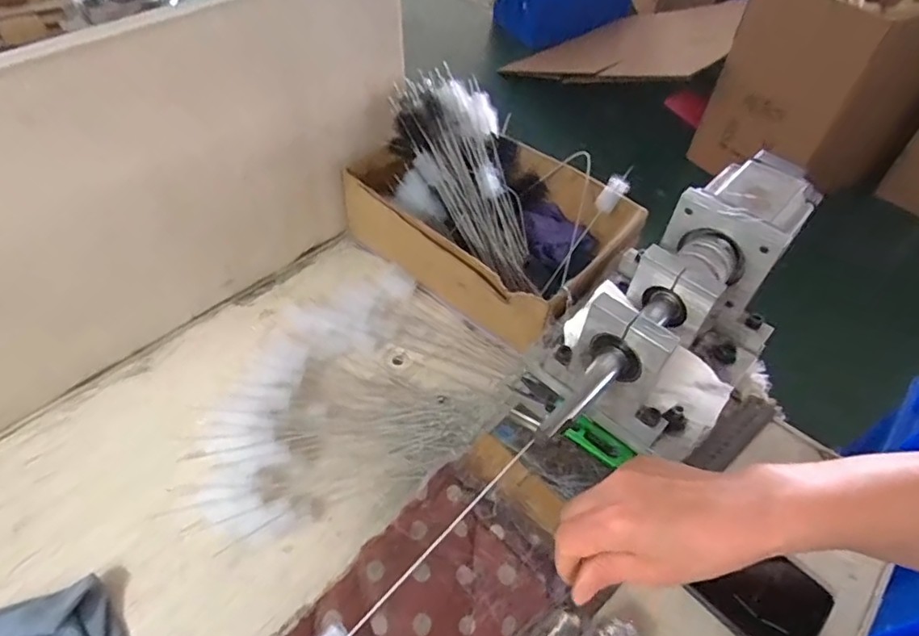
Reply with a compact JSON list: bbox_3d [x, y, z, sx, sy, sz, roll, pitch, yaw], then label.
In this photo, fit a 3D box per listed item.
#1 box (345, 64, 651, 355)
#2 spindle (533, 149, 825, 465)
[{"bbox_3d":[0.027,-0.118,0.596,0.281,0.149,0.198,31,54,21],"label":"box"},{"bbox_3d":[0.187,-0.018,0.453,0.140,0.120,0.262,30,53,20],"label":"spindle"}]

